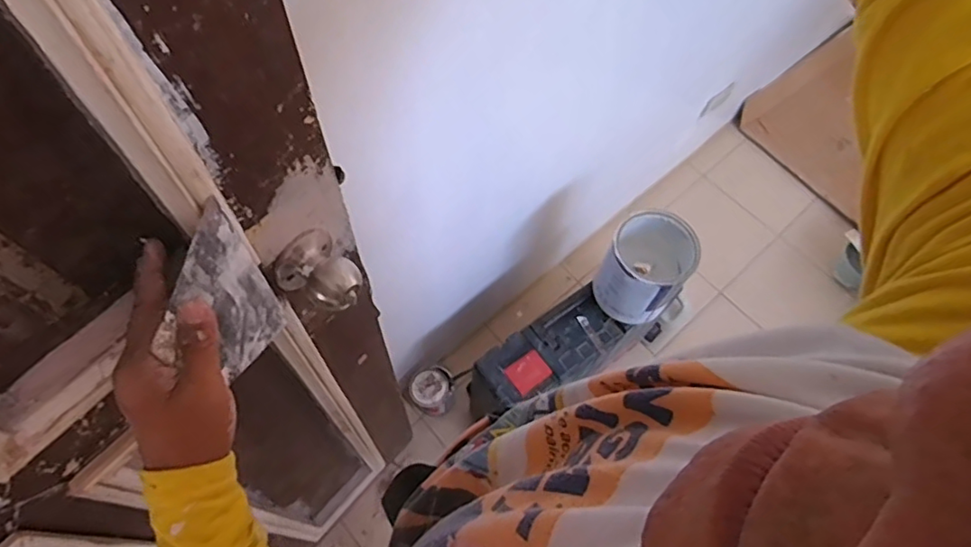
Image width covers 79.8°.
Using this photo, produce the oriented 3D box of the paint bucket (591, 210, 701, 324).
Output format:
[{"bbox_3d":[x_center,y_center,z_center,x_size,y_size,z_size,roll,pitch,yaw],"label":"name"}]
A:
[{"bbox_3d":[0.334,-0.007,1.234,0.161,0.197,0.173,1,63,-3],"label":"paint bucket"}]

